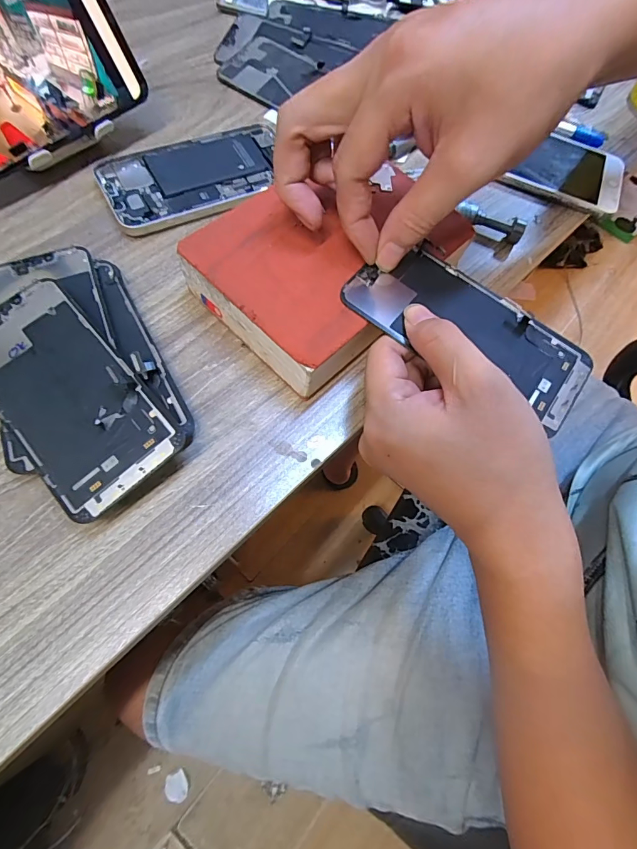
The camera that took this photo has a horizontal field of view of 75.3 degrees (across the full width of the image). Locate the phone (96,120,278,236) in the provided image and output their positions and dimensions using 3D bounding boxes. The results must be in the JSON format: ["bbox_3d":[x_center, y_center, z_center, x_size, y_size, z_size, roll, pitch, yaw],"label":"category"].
[{"bbox_3d":[-0.091,-0.191,0.310,0.139,0.010,0.074,-28,74,-16],"label":"phone"}]

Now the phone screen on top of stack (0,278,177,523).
[{"bbox_3d":[-0.140,-0.020,0.226,0.068,0.004,0.140,-42,76,-12],"label":"phone screen on top of stack"}]

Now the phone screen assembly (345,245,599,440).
[{"bbox_3d":[0.087,-0.058,0.244,0.143,0.006,0.067,29,69,6],"label":"phone screen assembly"}]

